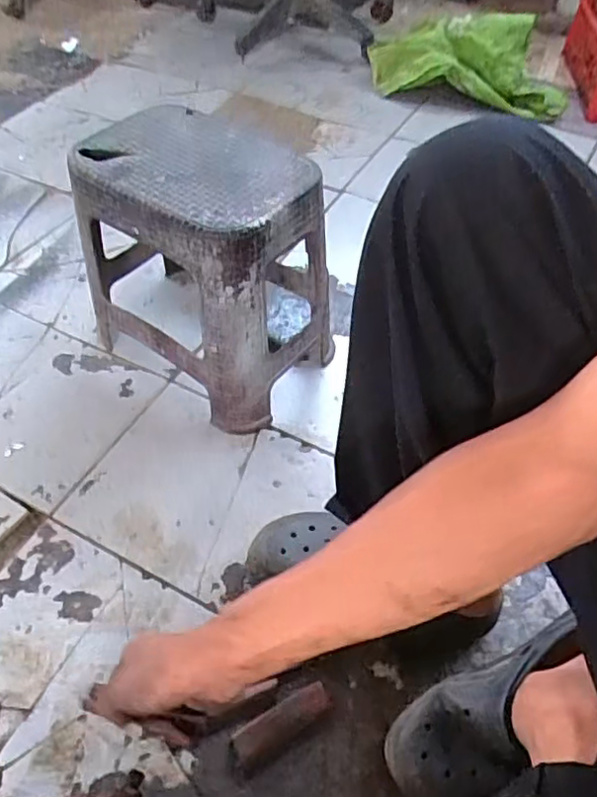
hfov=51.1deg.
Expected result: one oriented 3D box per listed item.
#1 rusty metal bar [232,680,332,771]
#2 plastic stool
[{"bbox_3d":[-0.017,0.314,0.603,0.104,0.015,0.030,-25,56,-21],"label":"rusty metal bar"},{"bbox_3d":[-0.123,-0.186,0.844,0.325,0.300,0.237,32,57,22],"label":"plastic stool"}]

